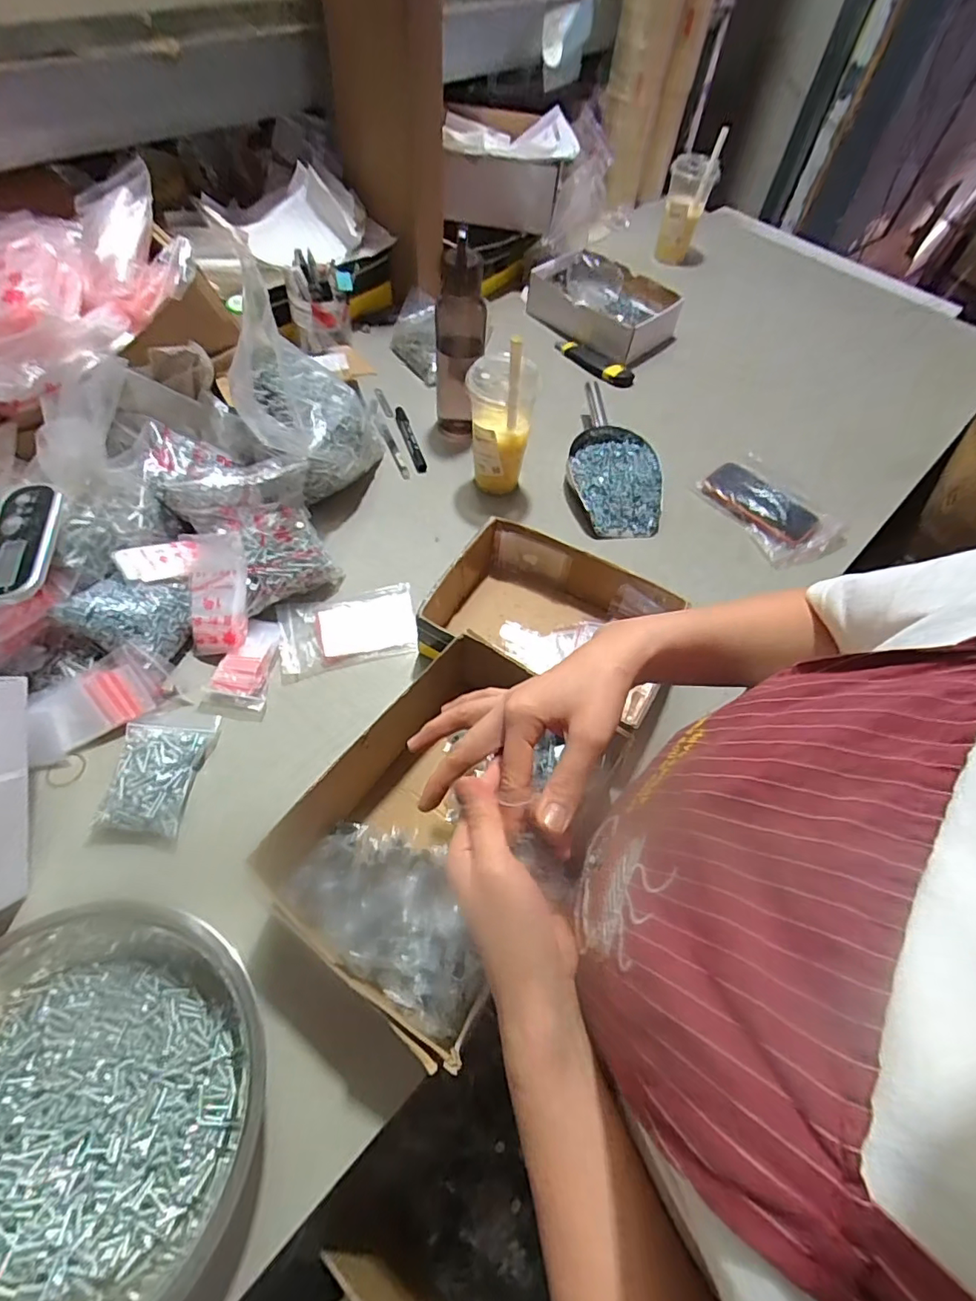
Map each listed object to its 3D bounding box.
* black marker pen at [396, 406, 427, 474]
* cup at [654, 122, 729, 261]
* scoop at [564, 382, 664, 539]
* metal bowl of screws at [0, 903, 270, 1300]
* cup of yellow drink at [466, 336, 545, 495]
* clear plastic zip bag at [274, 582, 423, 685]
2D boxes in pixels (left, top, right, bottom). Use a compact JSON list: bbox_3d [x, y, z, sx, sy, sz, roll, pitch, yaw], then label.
[{"bbox_3d":[-0.118,-0.319,0.812,0.018,0.013,0.150,-13,61,-12],"label":"black marker pen"},{"bbox_3d":[0.411,-0.929,1.112,0.088,0.210,0.082,2,59,-3],"label":"cup"},{"bbox_3d":[0.179,-0.278,0.790,0.127,0.053,0.264,3,59,-2],"label":"scoop"},{"bbox_3d":[-0.283,0.317,0.370,0.221,0.075,0.228,2,59,-3],"label":"metal bowl of screws"},{"bbox_3d":[0.016,-0.302,0.692,0.084,0.211,0.076,2,59,-3],"label":"cup of yellow drink"},{"bbox_3d":[-0.159,-0.026,0.619,0.152,0.013,0.093,-12,60,-11],"label":"clear plastic zip bag"}]

